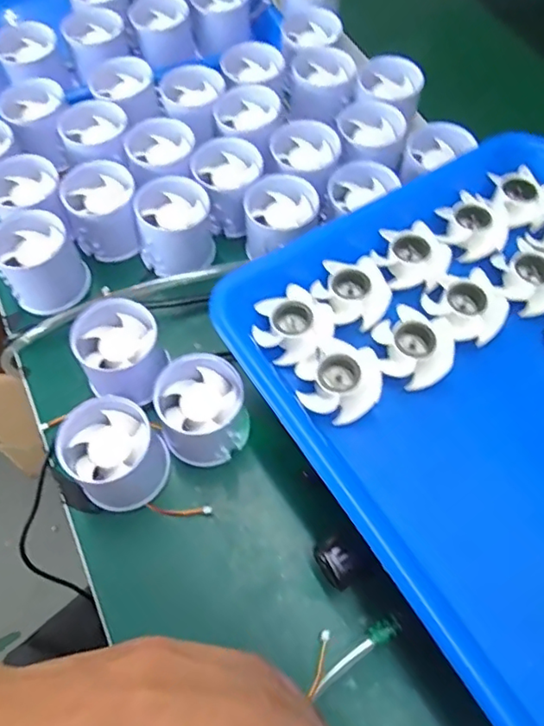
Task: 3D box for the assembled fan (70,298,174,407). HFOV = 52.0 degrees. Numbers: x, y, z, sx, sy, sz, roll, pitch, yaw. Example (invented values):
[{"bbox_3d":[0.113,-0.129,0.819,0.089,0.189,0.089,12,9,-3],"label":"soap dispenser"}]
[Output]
[{"bbox_3d":[-0.096,-0.006,0.360,0.051,0.046,0.054,0,62,0],"label":"assembled fan"}]

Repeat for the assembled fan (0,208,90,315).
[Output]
[{"bbox_3d":[-0.167,-0.070,0.405,0.054,0.059,0.053,-21,64,-11],"label":"assembled fan"}]

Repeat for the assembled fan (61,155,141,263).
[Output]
[{"bbox_3d":[-0.128,-0.116,0.422,0.047,0.051,0.053,-11,63,-6],"label":"assembled fan"}]

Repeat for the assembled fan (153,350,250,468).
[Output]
[{"bbox_3d":[-0.043,0.031,0.345,0.052,0.052,0.052,0,62,0],"label":"assembled fan"}]

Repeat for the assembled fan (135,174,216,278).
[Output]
[{"bbox_3d":[-0.071,-0.100,0.413,0.052,0.051,0.052,-12,63,-6],"label":"assembled fan"}]

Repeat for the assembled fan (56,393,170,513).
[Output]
[{"bbox_3d":[-0.094,0.055,0.332,0.054,0.049,0.052,0,62,0],"label":"assembled fan"}]

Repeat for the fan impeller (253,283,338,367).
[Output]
[{"bbox_3d":[0.012,-0.022,0.315,0.043,0.015,0.040,0,62,0],"label":"fan impeller"}]

